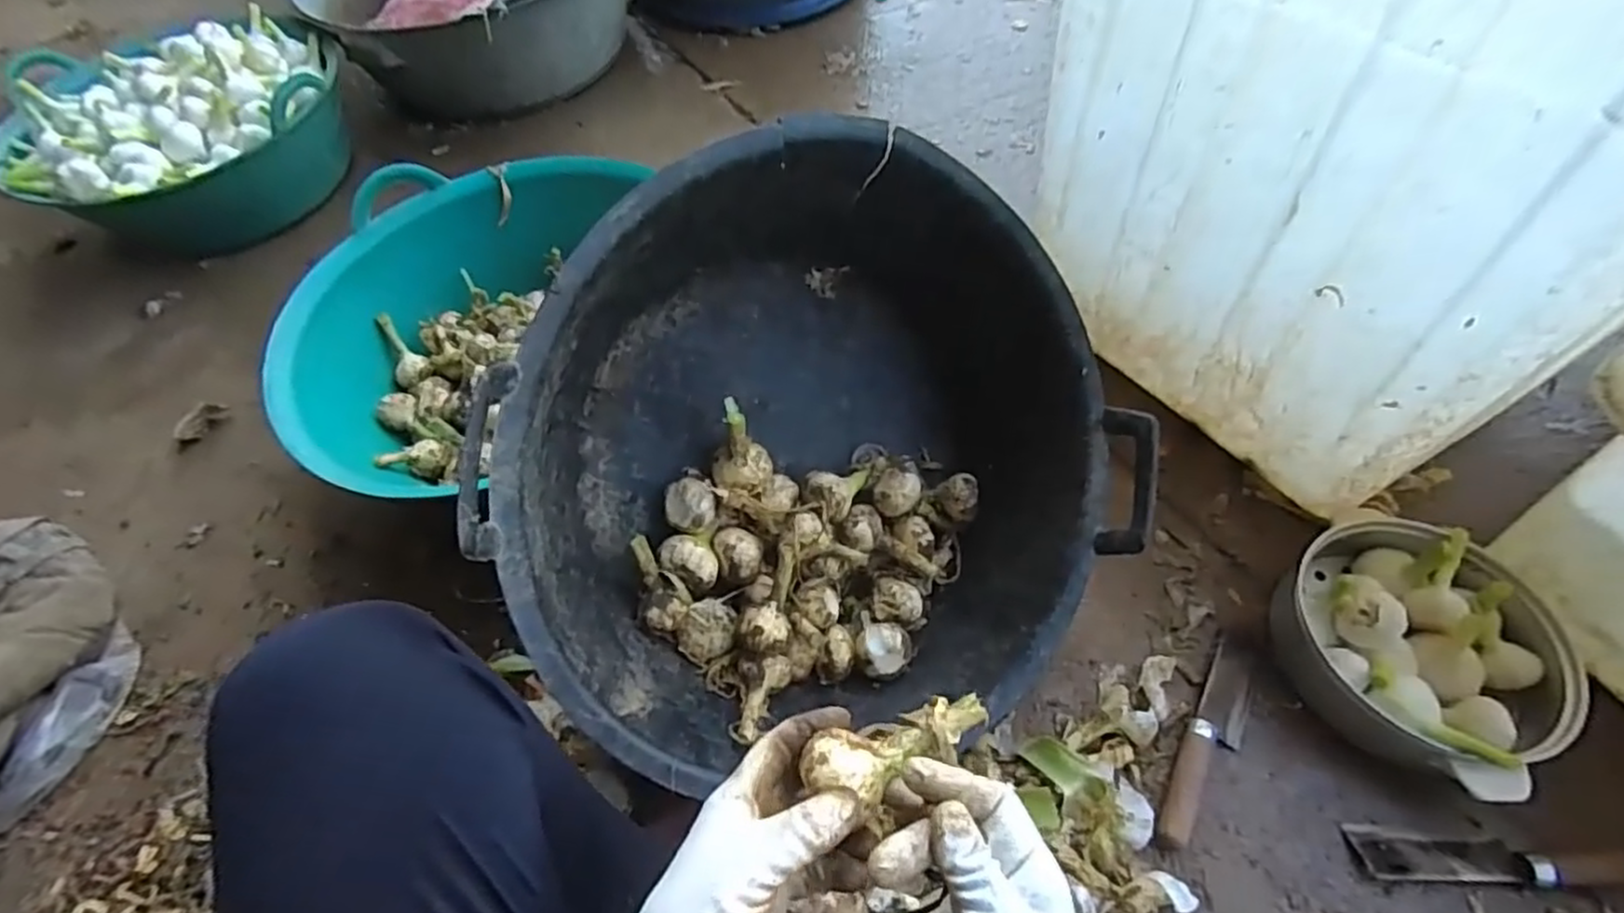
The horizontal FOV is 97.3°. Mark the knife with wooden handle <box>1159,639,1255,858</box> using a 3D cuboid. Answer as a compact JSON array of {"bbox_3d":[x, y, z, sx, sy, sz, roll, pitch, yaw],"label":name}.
[{"bbox_3d":[0.367,0.265,0.658,0.043,0.019,0.203,28,63,21],"label":"knife with wooden handle"}]

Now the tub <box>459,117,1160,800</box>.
[{"bbox_3d":[-0.004,-0.008,0.636,0.524,0.232,0.507,-1,92,-20],"label":"tub"}]

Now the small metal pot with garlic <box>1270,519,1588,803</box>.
[{"bbox_3d":[0.570,0.172,0.672,0.210,0.085,0.219,-2,57,4],"label":"small metal pot with garlic"}]

